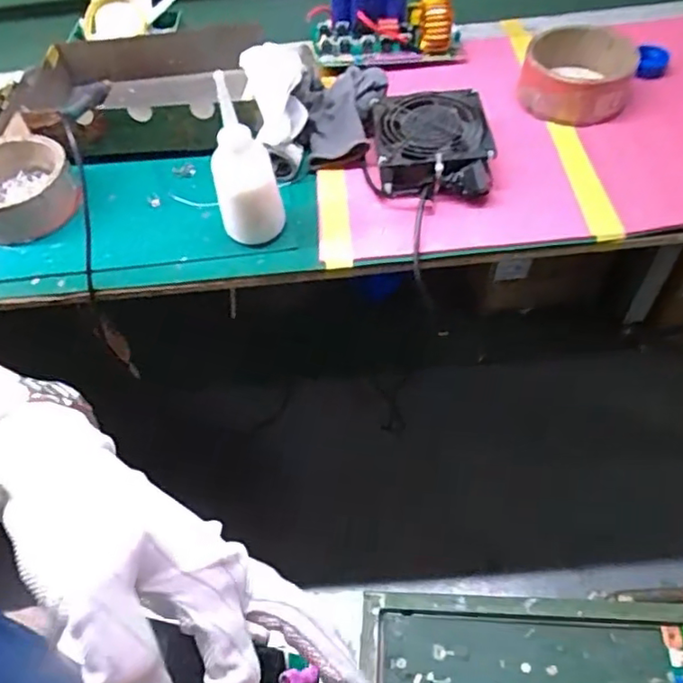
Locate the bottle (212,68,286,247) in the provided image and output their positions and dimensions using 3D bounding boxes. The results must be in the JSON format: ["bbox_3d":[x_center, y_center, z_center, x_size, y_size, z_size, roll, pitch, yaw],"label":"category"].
[{"bbox_3d":[-0.094,-0.160,0.576,0.060,0.161,0.046,-12,54,-3],"label":"bottle"}]

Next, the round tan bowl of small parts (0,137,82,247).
[{"bbox_3d":[-0.361,-0.169,0.673,0.128,0.053,0.146,-28,57,-14],"label":"round tan bowl of small parts"}]

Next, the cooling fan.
[{"bbox_3d":[0.097,-0.211,0.655,0.126,0.051,0.140,-3,54,3],"label":"cooling fan"}]

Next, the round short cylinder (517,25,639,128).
[{"bbox_3d":[0.276,-0.312,0.706,0.121,0.056,0.111,12,57,14],"label":"round short cylinder"}]

